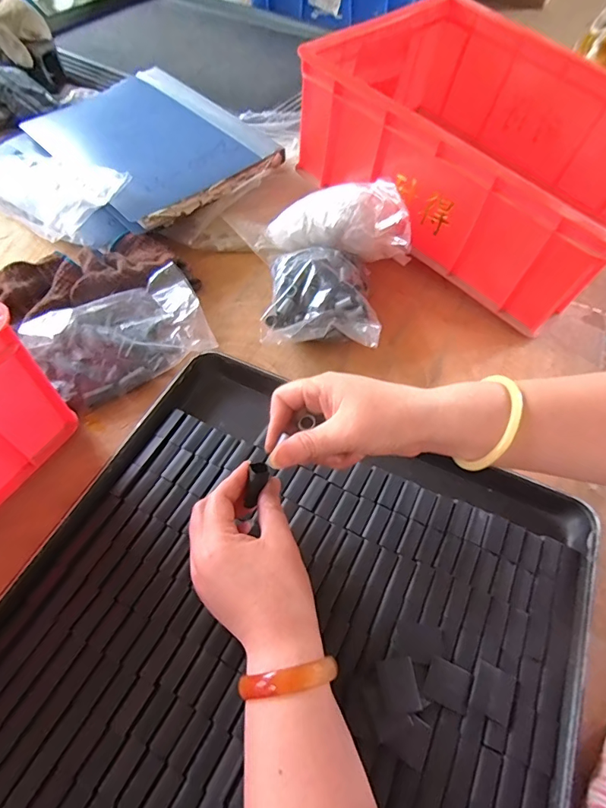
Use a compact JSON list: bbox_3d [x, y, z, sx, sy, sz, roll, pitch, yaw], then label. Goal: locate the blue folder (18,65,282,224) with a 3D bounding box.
[{"bbox_3d":[-0.221,-0.376,0.621,0.226,0.023,0.320,-39,66,-19],"label":"blue folder"}]

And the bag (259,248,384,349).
[{"bbox_3d":[0.021,-0.122,0.493,0.121,0.052,0.129,4,57,1],"label":"bag"}]

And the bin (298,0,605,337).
[{"bbox_3d":[0.233,-0.308,0.552,0.394,0.159,0.296,39,64,21],"label":"bin"}]

